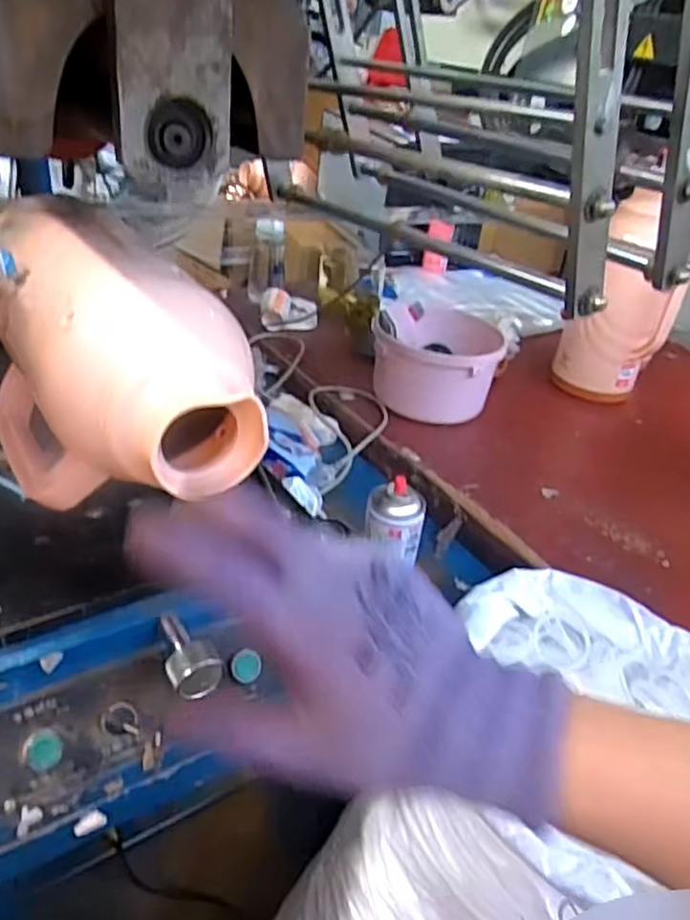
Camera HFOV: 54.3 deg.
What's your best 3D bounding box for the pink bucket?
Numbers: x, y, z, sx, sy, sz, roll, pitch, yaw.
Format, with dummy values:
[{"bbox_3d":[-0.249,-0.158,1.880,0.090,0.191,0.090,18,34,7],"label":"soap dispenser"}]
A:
[{"bbox_3d":[0.145,-0.145,1.078,0.180,0.153,0.170,5,33,-3],"label":"pink bucket"}]

